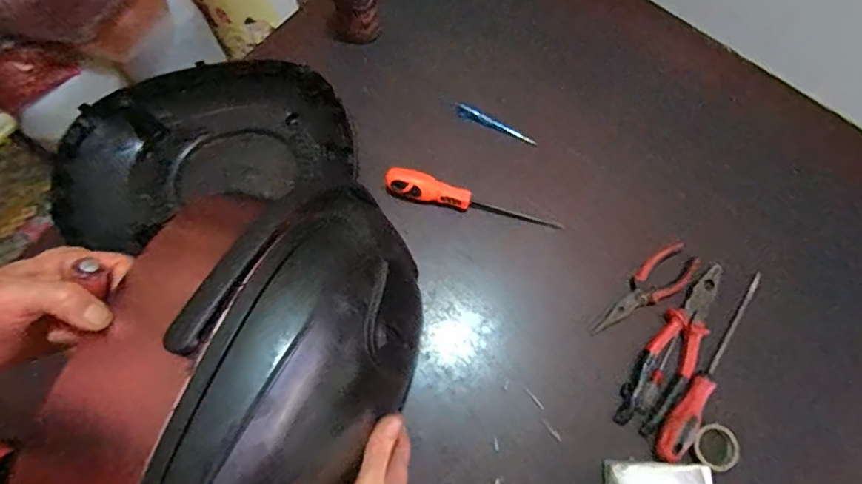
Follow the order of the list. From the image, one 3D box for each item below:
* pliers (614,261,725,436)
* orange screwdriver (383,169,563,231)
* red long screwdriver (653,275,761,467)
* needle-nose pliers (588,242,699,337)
[{"bbox_3d":[0.275,0.117,0.606,0.052,0.015,0.207,33,74,10],"label":"pliers"},{"bbox_3d":[0.050,-0.049,0.661,0.212,0.030,0.036,13,72,4],"label":"orange screwdriver"},{"bbox_3d":[0.317,0.137,0.599,0.031,0.024,0.245,38,75,11],"label":"red long screwdriver"},{"bbox_3d":[0.247,0.057,0.632,0.150,0.013,0.048,-34,75,-11],"label":"needle-nose pliers"}]

